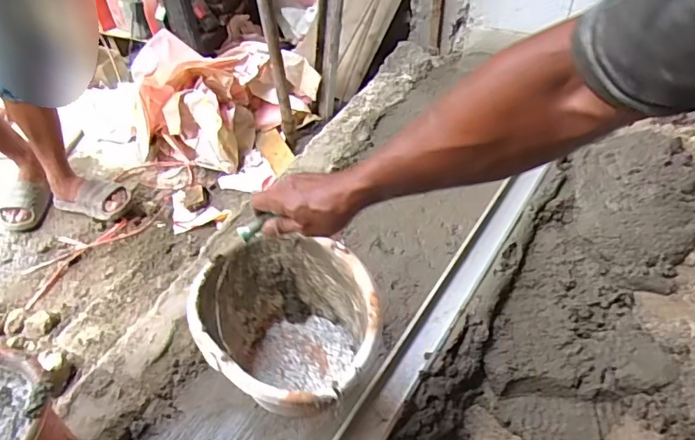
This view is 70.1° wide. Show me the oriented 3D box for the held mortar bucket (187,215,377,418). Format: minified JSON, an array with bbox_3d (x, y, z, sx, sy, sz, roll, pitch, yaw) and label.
[{"bbox_3d":[-0.092,0.182,0.778,0.279,0.212,0.237,30,56,23],"label":"held mortar bucket"}]

